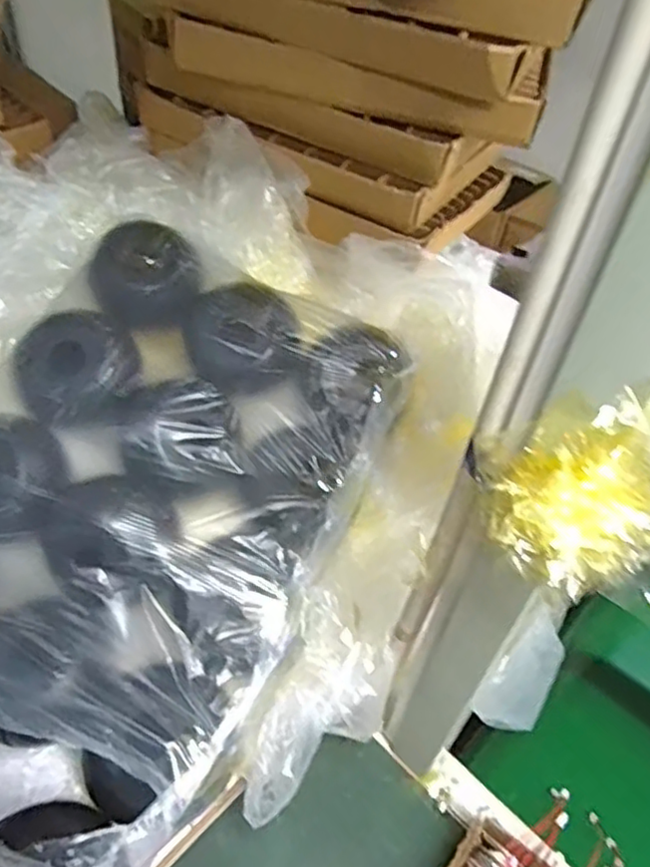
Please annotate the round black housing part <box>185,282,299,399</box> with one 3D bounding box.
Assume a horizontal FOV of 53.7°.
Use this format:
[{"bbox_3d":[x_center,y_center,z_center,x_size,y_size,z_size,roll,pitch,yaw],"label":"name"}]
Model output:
[{"bbox_3d":[-0.090,-0.106,0.703,0.123,0.116,0.033,50,11,4],"label":"round black housing part"}]

